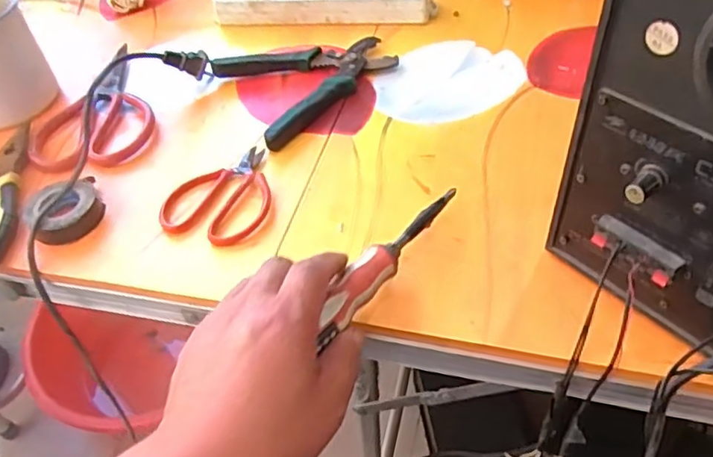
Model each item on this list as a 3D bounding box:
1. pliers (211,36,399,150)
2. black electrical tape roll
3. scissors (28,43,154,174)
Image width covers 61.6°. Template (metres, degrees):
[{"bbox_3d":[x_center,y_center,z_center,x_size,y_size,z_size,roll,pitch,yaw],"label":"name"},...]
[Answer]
[{"bbox_3d":[-0.038,-0.142,0.559,0.152,0.018,0.130,-25,50,-16],"label":"pliers"},{"bbox_3d":[-0.224,-0.013,0.463,0.053,0.021,0.055,-3,47,4],"label":"black electrical tape roll"},{"bbox_3d":[-0.251,-0.113,0.554,0.105,0.028,0.178,-21,49,-12],"label":"scissors"}]

